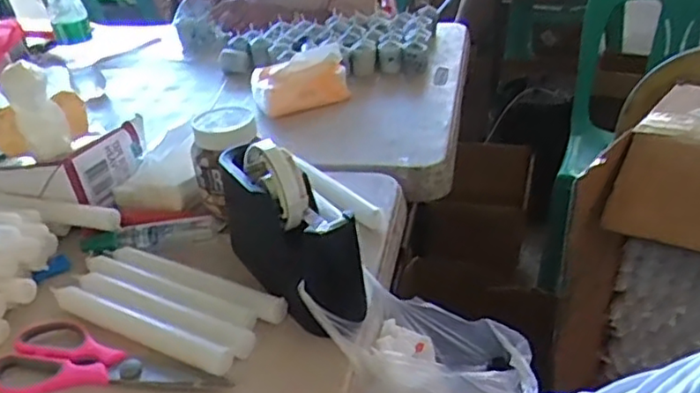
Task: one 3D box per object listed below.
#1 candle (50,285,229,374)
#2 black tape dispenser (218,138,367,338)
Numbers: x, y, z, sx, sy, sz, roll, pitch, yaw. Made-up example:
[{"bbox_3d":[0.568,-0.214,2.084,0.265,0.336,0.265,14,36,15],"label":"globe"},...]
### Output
[{"bbox_3d":[-0.183,0.108,0.552,0.204,0.015,0.022,14,36,28],"label":"candle"},{"bbox_3d":[-0.055,0.023,0.563,0.060,0.125,0.182,-24,36,-27],"label":"black tape dispenser"}]

